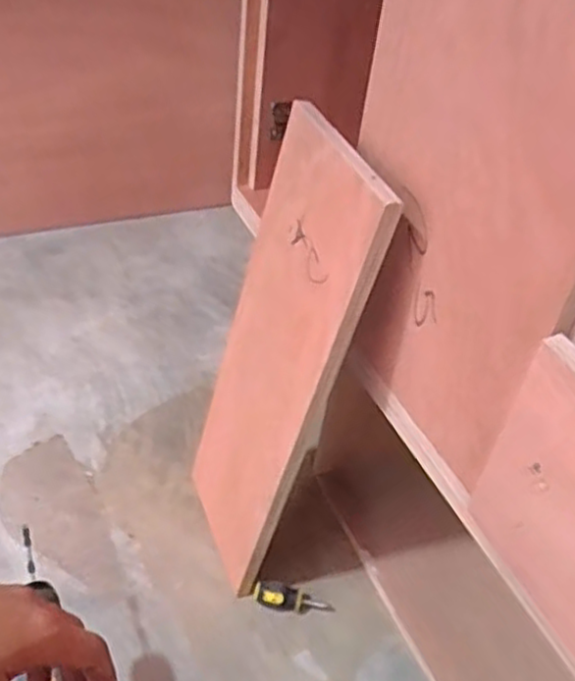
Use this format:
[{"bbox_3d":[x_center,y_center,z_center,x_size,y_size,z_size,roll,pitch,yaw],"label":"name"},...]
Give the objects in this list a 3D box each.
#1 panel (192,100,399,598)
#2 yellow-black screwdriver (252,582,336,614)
[{"bbox_3d":[-0.024,0.038,0.822,0.014,0.576,0.203,-4,42,-28],"label":"panel"},{"bbox_3d":[0.008,0.330,0.916,0.103,0.029,0.029,8,42,0],"label":"yellow-black screwdriver"}]

